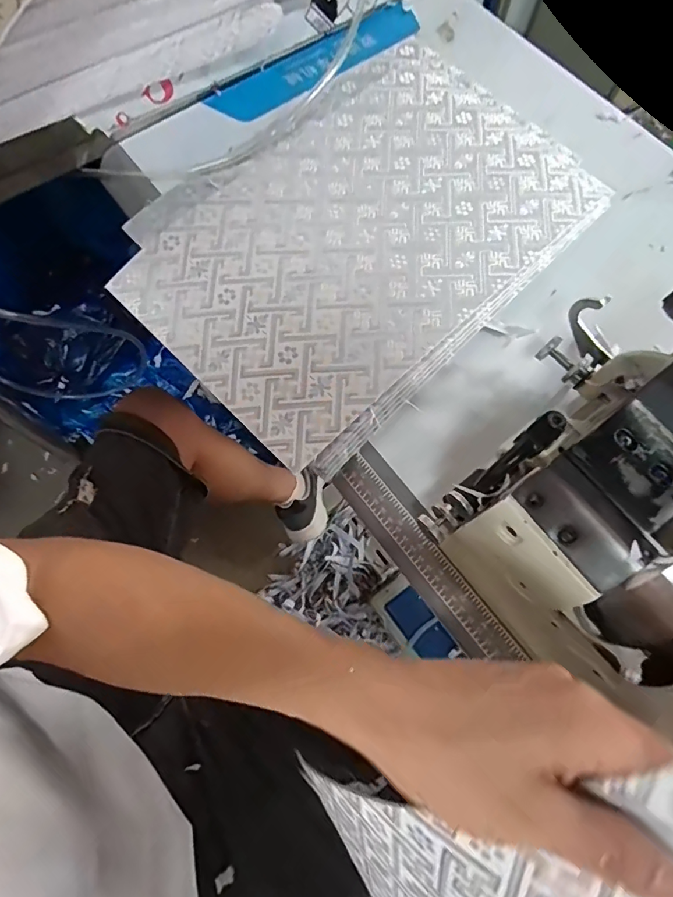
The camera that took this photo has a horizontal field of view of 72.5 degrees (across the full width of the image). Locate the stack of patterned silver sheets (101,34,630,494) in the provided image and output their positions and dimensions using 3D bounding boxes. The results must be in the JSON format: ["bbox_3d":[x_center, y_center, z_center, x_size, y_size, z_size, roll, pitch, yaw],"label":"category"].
[{"bbox_3d":[0.030,-0.231,0.458,0.321,0.032,0.461,43,75,13],"label":"stack of patterned silver sheets"}]

